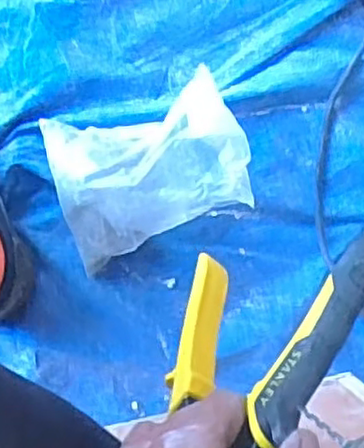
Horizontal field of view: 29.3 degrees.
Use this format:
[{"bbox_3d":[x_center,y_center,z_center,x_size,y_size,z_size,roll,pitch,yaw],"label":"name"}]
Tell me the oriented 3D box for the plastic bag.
[{"bbox_3d":[-0.029,-0.046,0.618,0.160,0.072,0.132,-18,97,-6],"label":"plastic bag"}]

